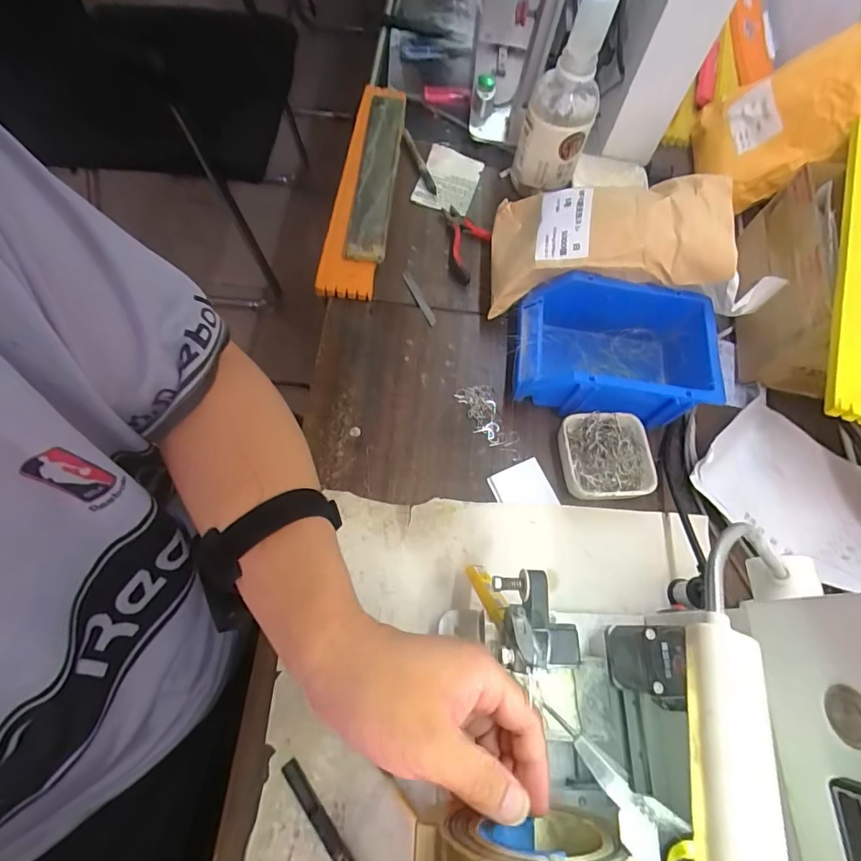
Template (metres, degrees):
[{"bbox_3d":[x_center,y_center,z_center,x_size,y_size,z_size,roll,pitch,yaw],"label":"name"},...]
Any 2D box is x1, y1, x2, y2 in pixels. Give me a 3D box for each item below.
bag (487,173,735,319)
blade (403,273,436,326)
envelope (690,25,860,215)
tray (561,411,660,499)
[{"bbox_3d":[0.166,-0.188,0.475,0.230,0.061,0.134,5,65,24],"label":"bag"},{"bbox_3d":[-0.013,-0.149,0.535,0.010,0.004,0.077,-23,71,-14],"label":"blade"},{"bbox_3d":[0.426,-0.375,0.554,0.050,0.241,0.165,4,76,-37],"label":"envelope"},{"bbox_3d":[0.167,0.025,0.457,0.088,0.023,0.081,1,67,-5],"label":"tray"}]

